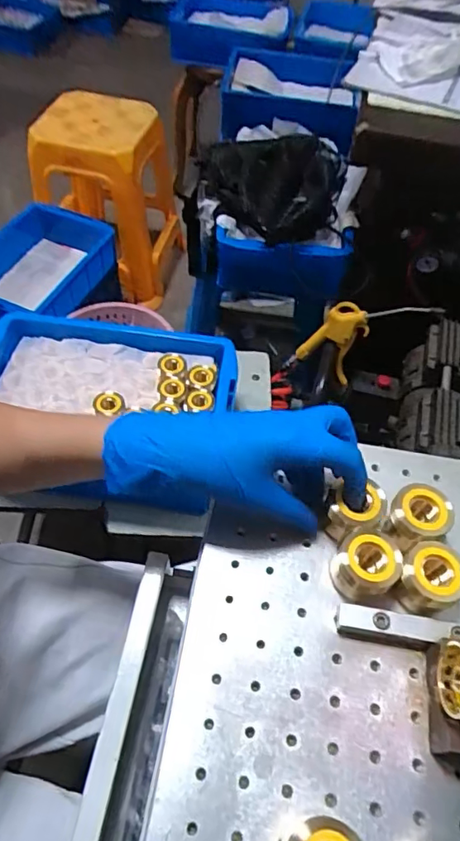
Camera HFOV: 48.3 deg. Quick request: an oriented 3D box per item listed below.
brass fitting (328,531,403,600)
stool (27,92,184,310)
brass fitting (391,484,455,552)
[{"bbox_3d":[0.091,0.099,0.347,0.037,0.040,0.035,1,56,-2],"label":"brass fitting"},{"bbox_3d":[-0.339,-0.613,1.477,0.348,0.480,0.349,5,55,-1],"label":"stool"},{"bbox_3d":[0.133,0.070,0.369,0.036,0.050,0.041,-12,57,-10],"label":"brass fitting"}]

